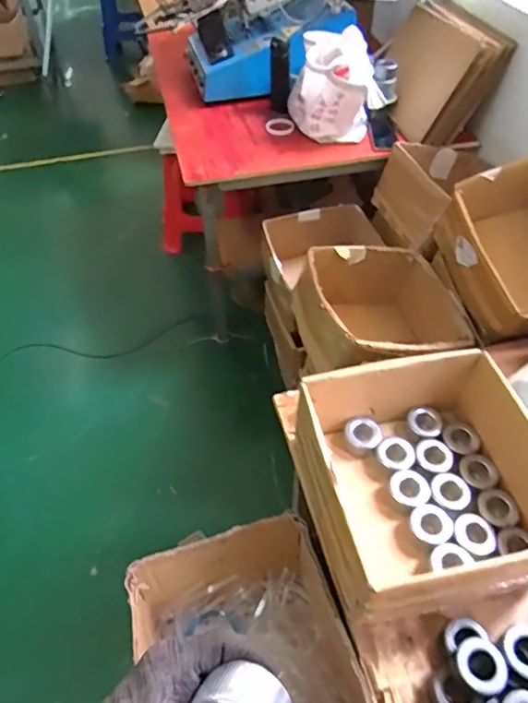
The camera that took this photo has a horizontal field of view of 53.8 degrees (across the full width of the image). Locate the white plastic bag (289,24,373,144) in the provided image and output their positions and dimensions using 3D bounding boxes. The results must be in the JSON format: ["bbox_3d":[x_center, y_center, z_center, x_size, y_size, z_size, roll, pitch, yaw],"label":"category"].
[{"bbox_3d":[0.203,-0.765,1.511,0.228,0.243,0.185,-8,50,-6],"label":"white plastic bag"}]

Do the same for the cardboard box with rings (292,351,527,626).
[{"bbox_3d":[0.249,0.196,0.795,0.338,0.171,0.327,-10,50,-7],"label":"cardboard box with rings"}]

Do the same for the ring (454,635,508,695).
[{"bbox_3d":[0.277,0.405,0.668,0.060,0.031,0.064,-20,52,-15],"label":"ring"}]

